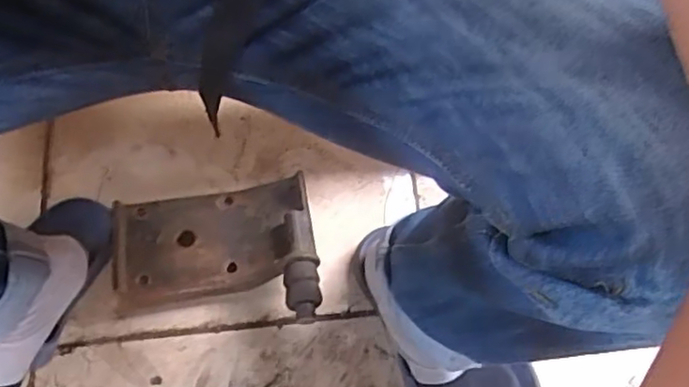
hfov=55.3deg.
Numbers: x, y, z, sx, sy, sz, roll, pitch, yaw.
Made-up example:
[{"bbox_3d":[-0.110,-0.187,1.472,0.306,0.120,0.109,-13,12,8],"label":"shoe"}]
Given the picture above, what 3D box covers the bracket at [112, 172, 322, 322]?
[{"bbox_3d":[-0.134,0.060,0.671,0.204,0.059,0.151,-5,68,-4],"label":"bracket"}]

